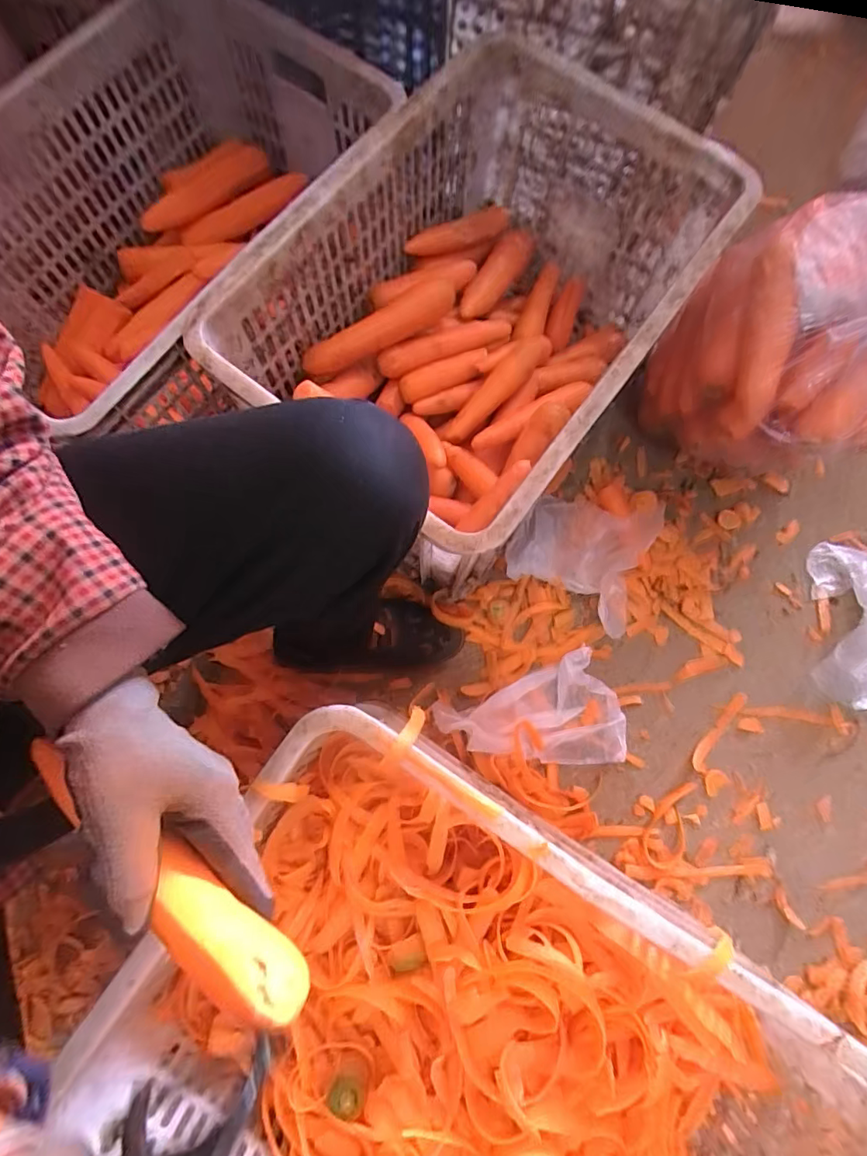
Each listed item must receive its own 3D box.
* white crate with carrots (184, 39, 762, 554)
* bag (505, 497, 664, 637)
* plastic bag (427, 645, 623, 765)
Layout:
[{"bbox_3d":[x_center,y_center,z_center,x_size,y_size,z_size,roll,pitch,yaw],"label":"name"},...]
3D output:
[{"bbox_3d":[0.072,-0.322,0.599,0.358,0.214,0.586,36,79,6],"label":"white crate with carrots"},{"bbox_3d":[0.197,-0.030,0.676,0.169,0.055,0.167,18,78,3],"label":"bag"},{"bbox_3d":[0.133,0.165,0.638,0.221,0.040,0.143,1,77,-15],"label":"plastic bag"}]

